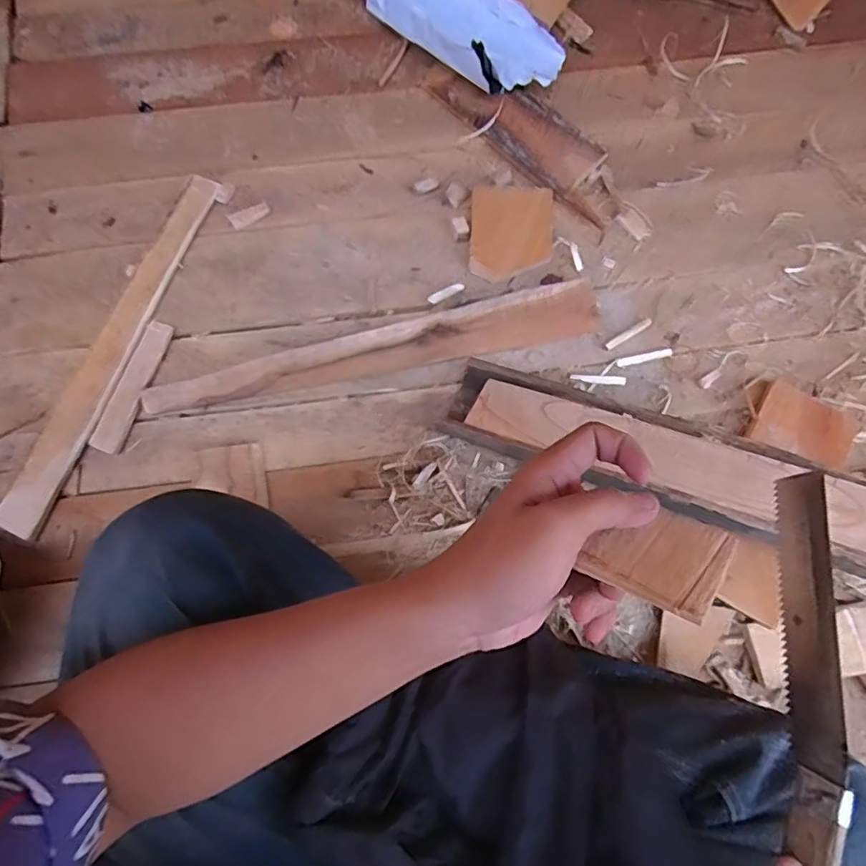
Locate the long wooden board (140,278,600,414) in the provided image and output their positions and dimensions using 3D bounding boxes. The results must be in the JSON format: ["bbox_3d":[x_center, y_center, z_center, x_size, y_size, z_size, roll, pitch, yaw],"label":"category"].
[{"bbox_3d":[-0.059,-0.081,0.611,0.486,0.018,0.055,-15,75,-4],"label":"long wooden board"}]

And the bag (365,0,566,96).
[{"bbox_3d":[0.041,-0.510,0.712,0.131,0.058,0.266,-40,78,-10],"label":"bag"}]

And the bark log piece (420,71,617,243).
[{"bbox_3d":[0.120,-0.359,0.688,0.281,0.023,0.083,44,79,11],"label":"bark log piece"}]

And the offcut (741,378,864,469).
[{"bbox_3d":[0.383,-0.007,0.596,0.107,0.019,0.074,28,77,7],"label":"offcut"}]

